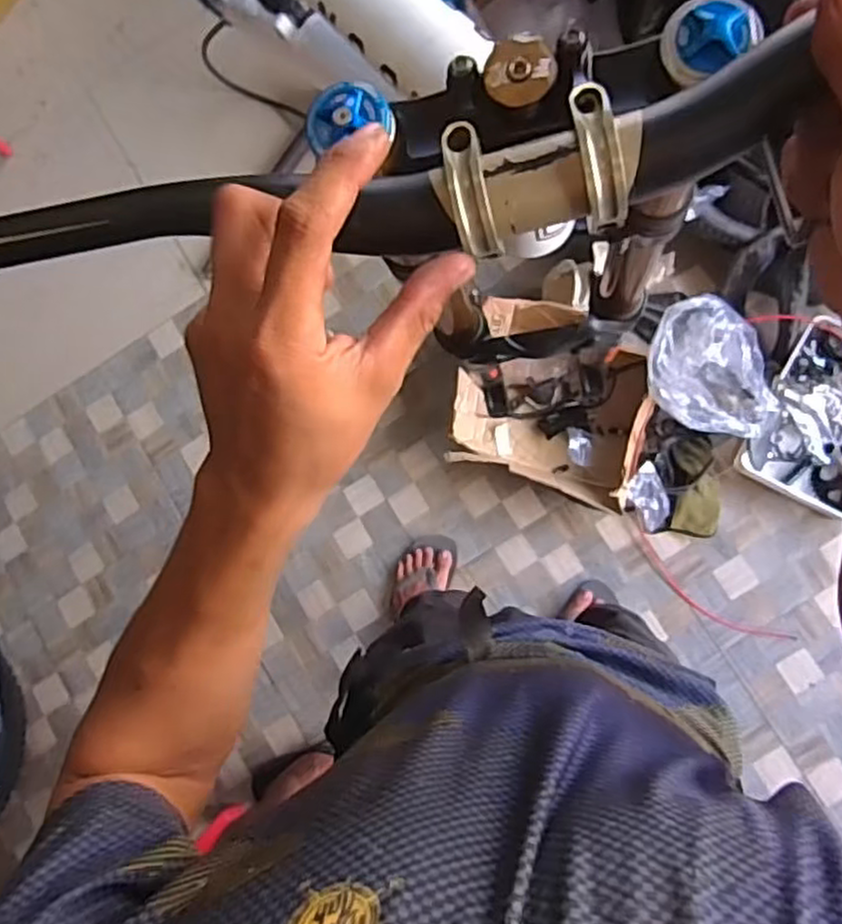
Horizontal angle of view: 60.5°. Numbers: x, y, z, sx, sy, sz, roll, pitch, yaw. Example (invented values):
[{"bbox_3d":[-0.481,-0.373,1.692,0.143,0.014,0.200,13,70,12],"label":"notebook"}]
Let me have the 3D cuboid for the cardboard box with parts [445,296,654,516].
[{"bbox_3d":[0.253,-0.117,1.398,0.358,0.158,0.344,14,86,8],"label":"cardboard box with parts"}]

